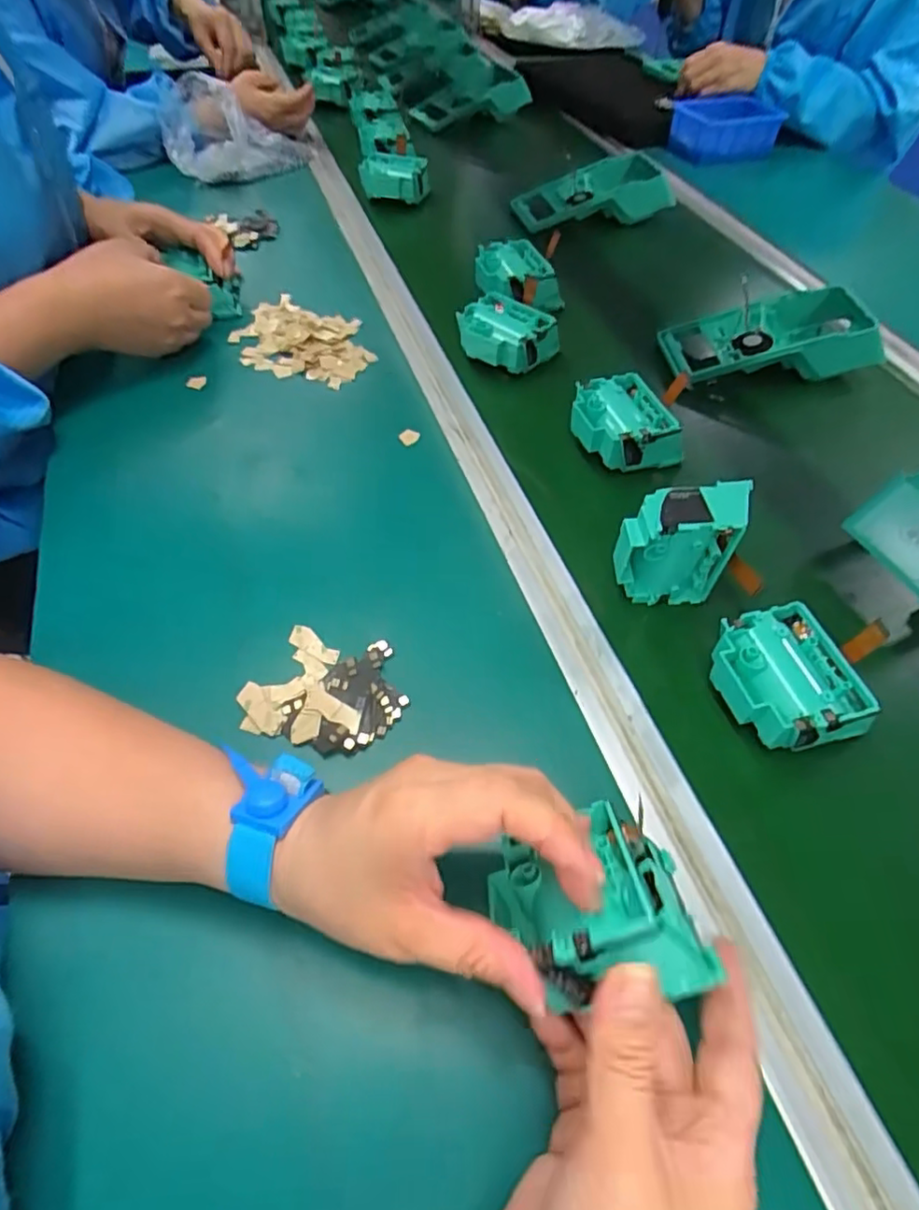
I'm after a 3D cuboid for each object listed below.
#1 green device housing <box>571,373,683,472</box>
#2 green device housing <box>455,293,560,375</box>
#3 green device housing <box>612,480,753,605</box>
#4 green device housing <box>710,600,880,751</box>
[{"bbox_3d":[0.130,-0.143,0.504,0.072,0.041,0.078,-16,53,-10],"label":"green device housing"},{"bbox_3d":[0.044,-0.249,0.587,0.077,0.046,0.061,26,57,20],"label":"green device housing"},{"bbox_3d":[0.137,-0.039,0.401,0.073,0.073,0.035,0,52,2],"label":"green device housing"},{"bbox_3d":[0.185,0.046,0.360,0.065,0.038,0.080,-13,53,-8],"label":"green device housing"}]

